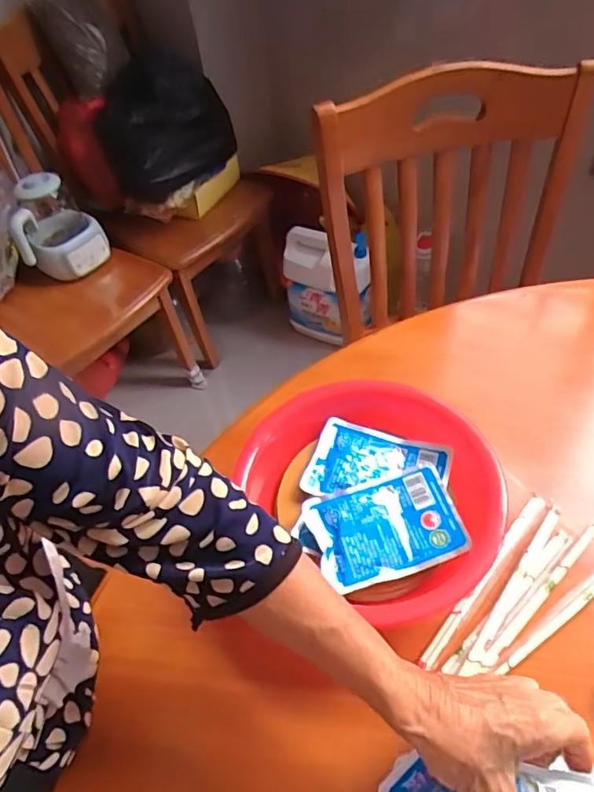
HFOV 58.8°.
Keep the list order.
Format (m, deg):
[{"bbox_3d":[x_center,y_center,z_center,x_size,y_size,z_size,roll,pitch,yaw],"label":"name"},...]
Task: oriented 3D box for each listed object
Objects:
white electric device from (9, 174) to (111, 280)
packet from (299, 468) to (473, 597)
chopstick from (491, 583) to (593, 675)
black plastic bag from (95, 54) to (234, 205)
[{"bbox_3d":[-0.593,-0.412,1.300,0.195,0.227,0.167,-27,53,-14],"label":"white electric device"},{"bbox_3d":[0.076,0.114,0.459,0.123,0.013,0.085,-15,51,-4],"label":"packet"},{"bbox_3d":[0.233,0.175,0.441,0.175,0.010,0.010,-30,53,-18],"label":"chopstick"},{"bbox_3d":[-0.329,-0.692,1.352,0.183,0.250,0.296,19,56,21],"label":"black plastic bag"}]

